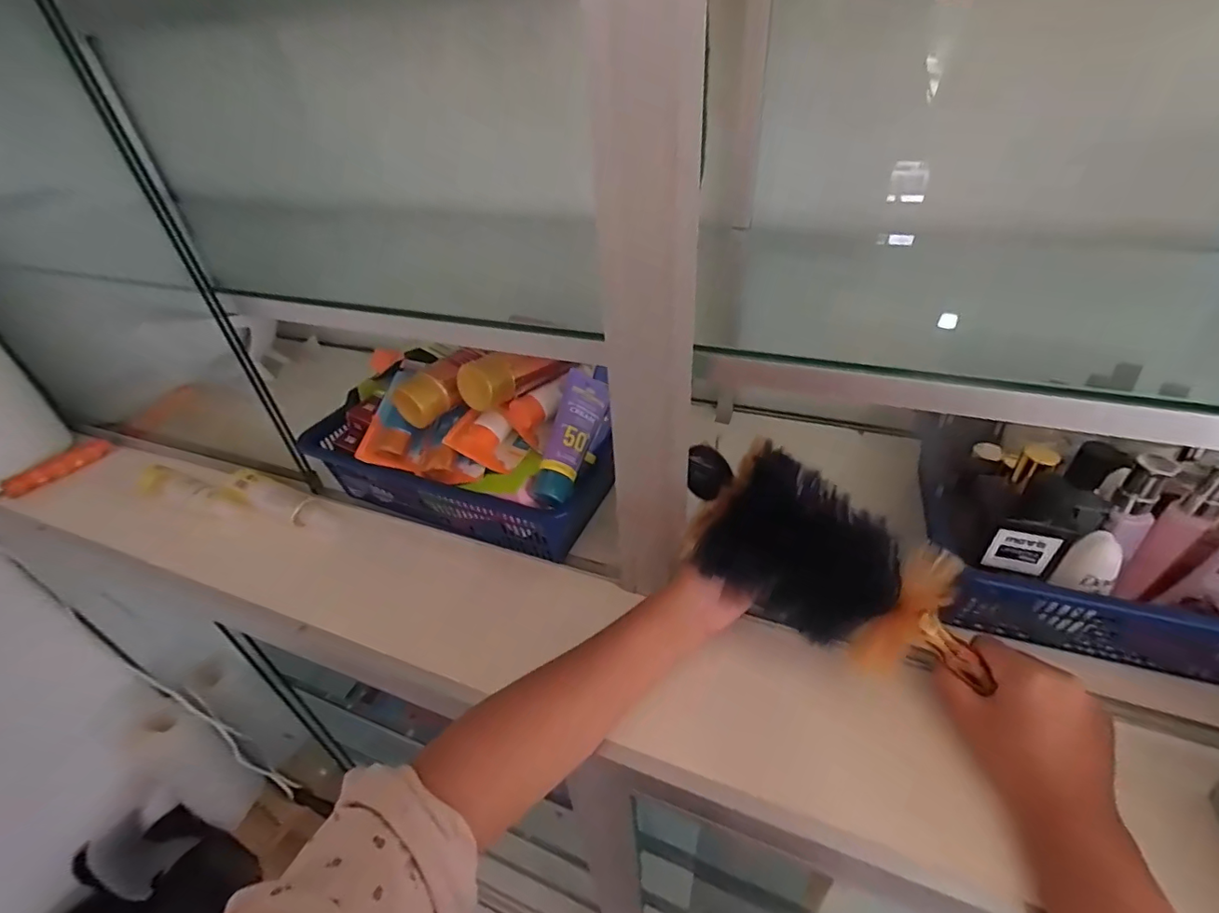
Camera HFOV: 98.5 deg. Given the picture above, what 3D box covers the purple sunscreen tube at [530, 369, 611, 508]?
[{"bbox_3d":[-0.035,-0.020,0.500,0.038,0.030,0.136,10,63,17],"label":"purple sunscreen tube"}]

